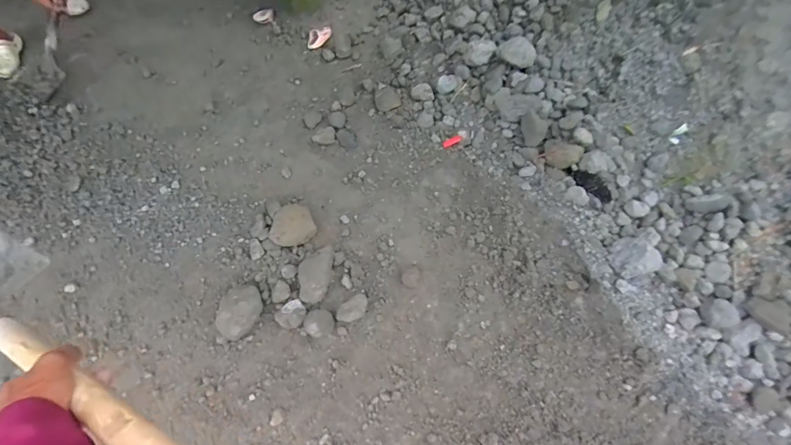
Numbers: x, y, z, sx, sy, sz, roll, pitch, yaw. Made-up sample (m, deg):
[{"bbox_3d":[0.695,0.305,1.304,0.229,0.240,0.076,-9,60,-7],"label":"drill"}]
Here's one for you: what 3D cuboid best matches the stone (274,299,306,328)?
[{"bbox_3d":[-0.325,0.287,1.269,0.086,0.051,0.088,0,59,-1],"label":"stone"}]

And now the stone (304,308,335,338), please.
[{"bbox_3d":[-0.239,0.315,1.271,0.086,0.045,0.088,0,59,-1],"label":"stone"}]

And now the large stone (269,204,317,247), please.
[{"bbox_3d":[-0.364,0.011,1.409,0.157,0.076,0.125,-25,63,-15],"label":"large stone"}]

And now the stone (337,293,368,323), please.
[{"bbox_3d":[-0.132,0.274,1.281,0.113,0.070,0.071,-35,66,-20],"label":"stone"}]

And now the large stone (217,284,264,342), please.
[{"bbox_3d":[-0.487,0.273,1.271,0.138,0.089,0.177,-8,60,-5],"label":"large stone"}]

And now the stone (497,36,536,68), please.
[{"bbox_3d":[0.451,-0.634,1.495,0.136,0.088,0.080,14,60,7],"label":"stone"}]

